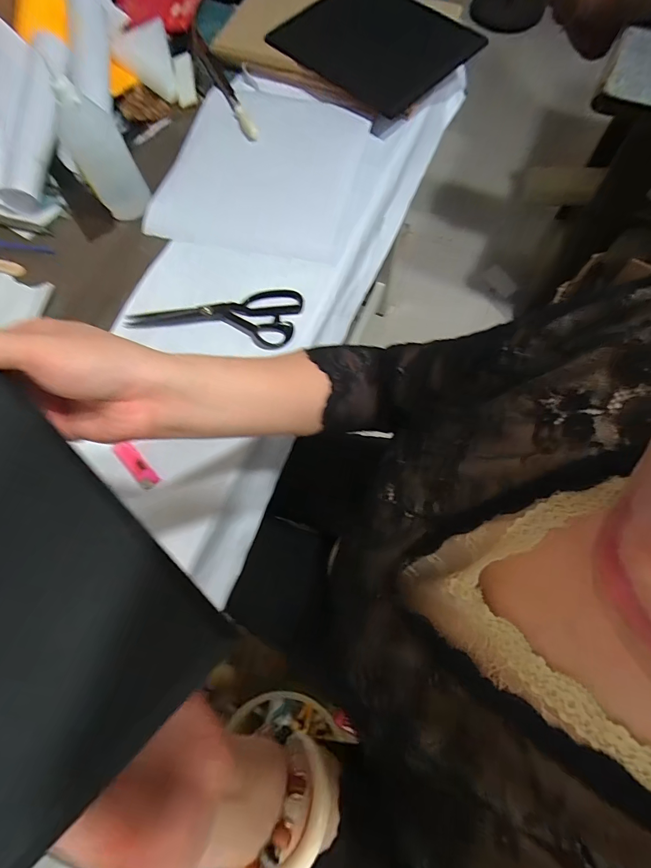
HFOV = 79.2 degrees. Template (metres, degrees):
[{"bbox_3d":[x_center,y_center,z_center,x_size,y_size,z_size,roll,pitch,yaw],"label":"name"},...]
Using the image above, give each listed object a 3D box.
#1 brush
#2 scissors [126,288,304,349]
[{"bbox_3d":[-0.184,-0.624,0.700,0.024,0.026,0.313,-25,72,-7],"label":"brush"},{"bbox_3d":[-0.157,-0.175,0.559,0.237,0.012,0.091,7,72,4],"label":"scissors"}]

